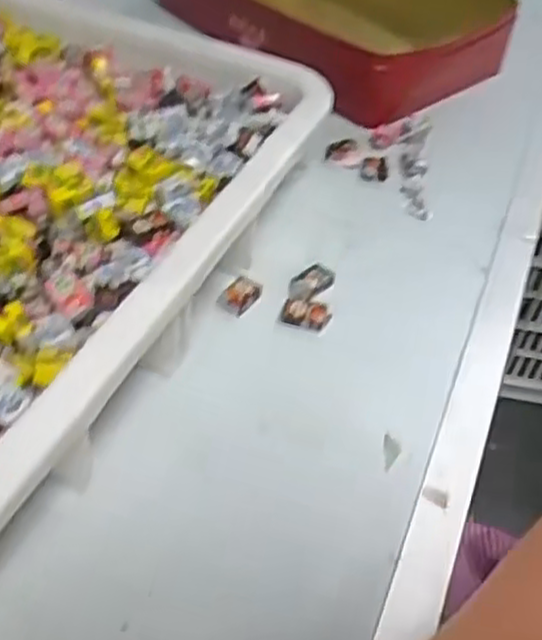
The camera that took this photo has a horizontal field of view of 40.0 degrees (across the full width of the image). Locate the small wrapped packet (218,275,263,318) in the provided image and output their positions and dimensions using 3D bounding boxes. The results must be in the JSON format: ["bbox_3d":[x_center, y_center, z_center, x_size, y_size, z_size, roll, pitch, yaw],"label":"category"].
[{"bbox_3d":[-0.018,-0.016,0.448,0.018,0.007,0.027,31,49,22],"label":"small wrapped packet"}]

